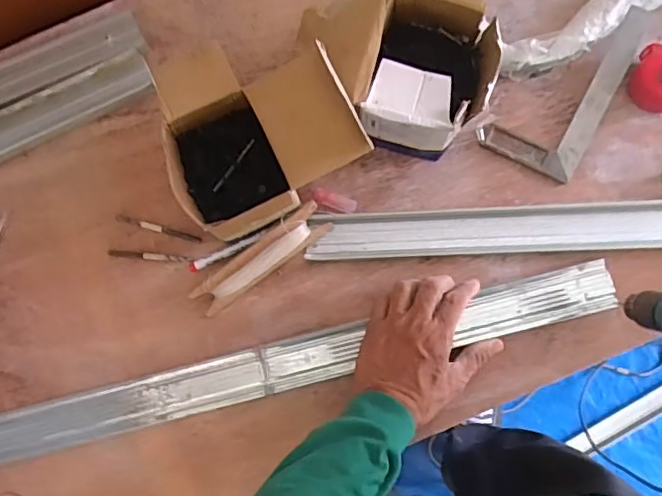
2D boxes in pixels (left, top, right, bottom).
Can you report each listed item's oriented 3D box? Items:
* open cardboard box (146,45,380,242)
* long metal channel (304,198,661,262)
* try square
[{"bbox_3d":[-0.070,-0.112,0.580,0.191,0.105,0.182,-17,80,2],"label":"open cardboard box"},{"bbox_3d":[0.220,-0.021,0.602,0.476,0.028,0.052,-2,85,3],"label":"long metal channel"},{"bbox_3d":[0.255,-0.182,0.607,0.105,0.032,0.206,30,87,5],"label":"try square"}]

